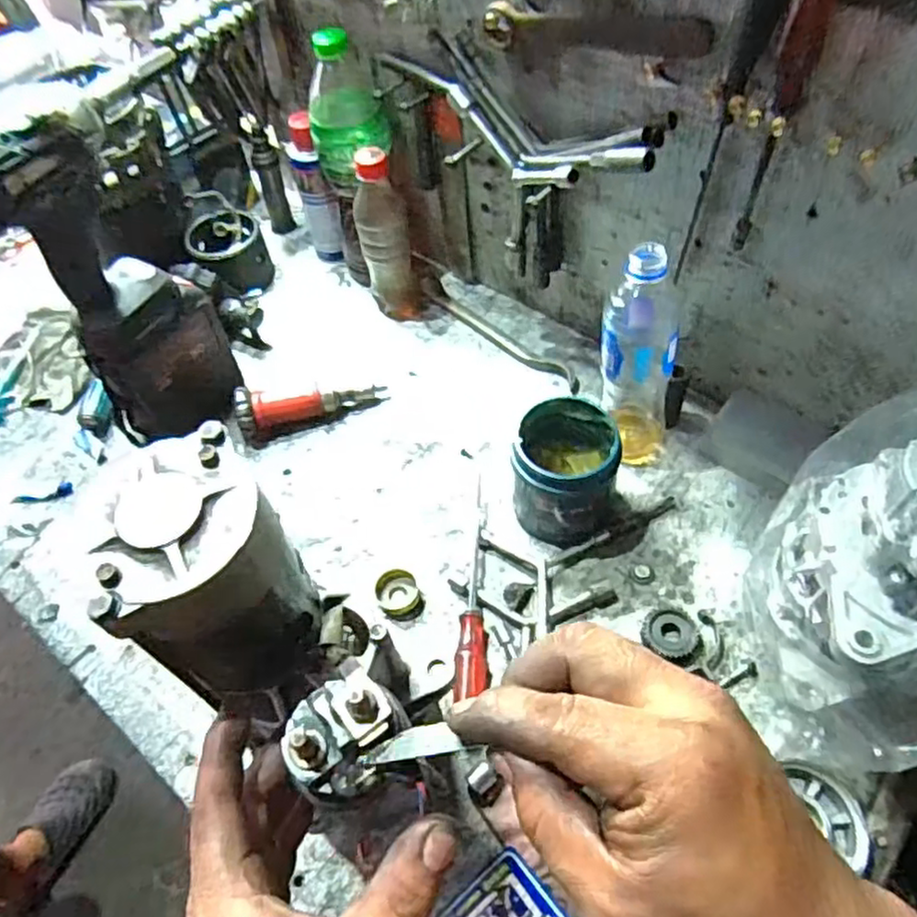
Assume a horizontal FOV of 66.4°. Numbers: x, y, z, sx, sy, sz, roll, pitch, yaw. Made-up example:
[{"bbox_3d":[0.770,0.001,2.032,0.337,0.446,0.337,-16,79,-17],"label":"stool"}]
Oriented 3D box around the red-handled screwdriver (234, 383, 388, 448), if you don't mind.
[{"bbox_3d":[-0.151,-0.061,0.719,0.151,0.047,0.041,-19,57,-9],"label":"red-handled screwdriver"}]

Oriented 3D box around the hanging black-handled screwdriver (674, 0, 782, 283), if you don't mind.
[{"bbox_3d":[0.188,-0.223,0.504,0.026,0.245,0.026,15,62,13],"label":"hanging black-handled screwdriver"}]

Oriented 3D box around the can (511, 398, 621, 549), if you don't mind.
[{"bbox_3d":[0.094,0.008,0.609,0.084,0.089,0.098,9,57,10],"label":"can"}]

